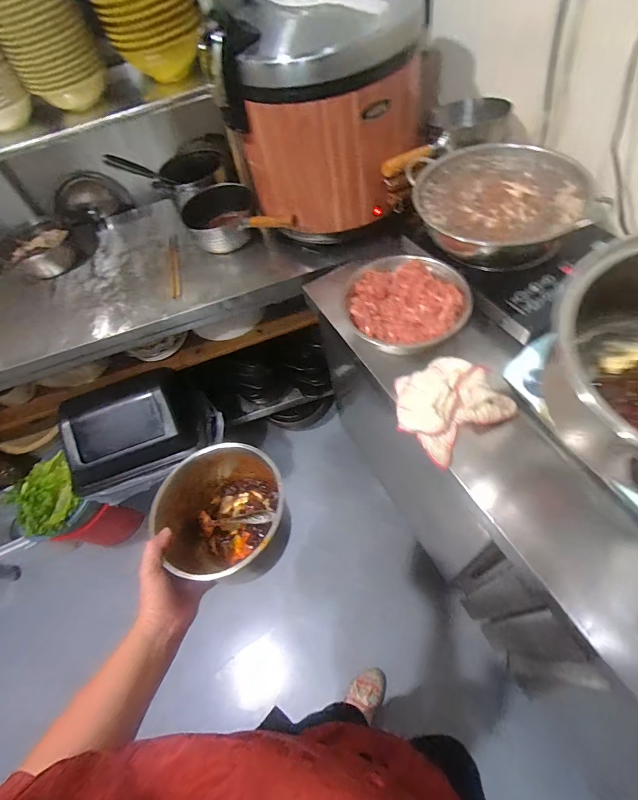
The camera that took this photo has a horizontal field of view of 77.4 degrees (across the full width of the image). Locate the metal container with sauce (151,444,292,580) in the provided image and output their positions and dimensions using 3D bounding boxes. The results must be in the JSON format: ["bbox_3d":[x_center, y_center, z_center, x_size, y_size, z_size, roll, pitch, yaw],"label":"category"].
[{"bbox_3d":[-0.127,0.159,0.552,0.169,0.133,0.160,27,62,19],"label":"metal container with sauce"}]

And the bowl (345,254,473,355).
[{"bbox_3d":[0.161,-0.183,0.745,0.213,0.075,0.194,-1,57,2],"label":"bowl"}]

